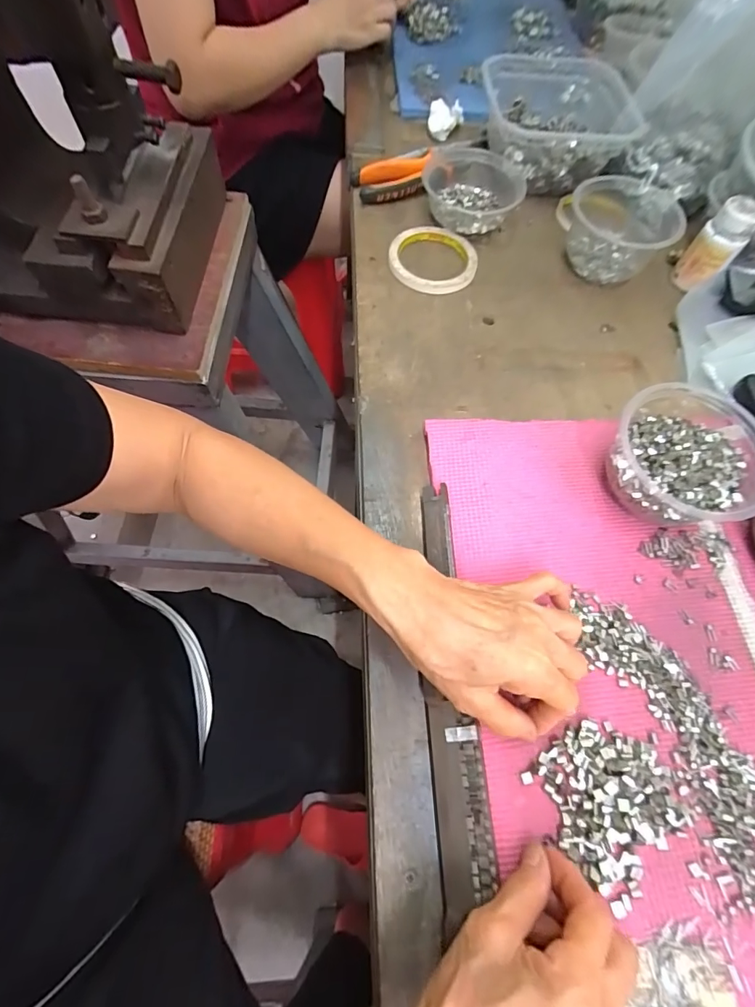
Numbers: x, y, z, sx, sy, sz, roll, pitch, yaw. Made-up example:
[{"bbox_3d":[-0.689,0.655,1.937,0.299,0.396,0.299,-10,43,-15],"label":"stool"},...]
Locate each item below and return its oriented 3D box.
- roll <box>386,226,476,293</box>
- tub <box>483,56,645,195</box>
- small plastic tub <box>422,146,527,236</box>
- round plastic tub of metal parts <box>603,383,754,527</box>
[{"bbox_3d":[0.062,-0.272,0.496,0.094,0.015,0.095,1,65,-2],"label":"roll"},{"bbox_3d":[0.221,-0.487,0.568,0.184,0.077,0.186,5,65,0],"label":"tub"},{"bbox_3d":[0.110,-0.370,0.524,0.116,0.038,0.128,22,66,8],"label":"small plastic tub"},{"bbox_3d":[0.241,-0.033,0.358,0.107,0.064,0.105,1,65,-2],"label":"round plastic tub of metal parts"}]

